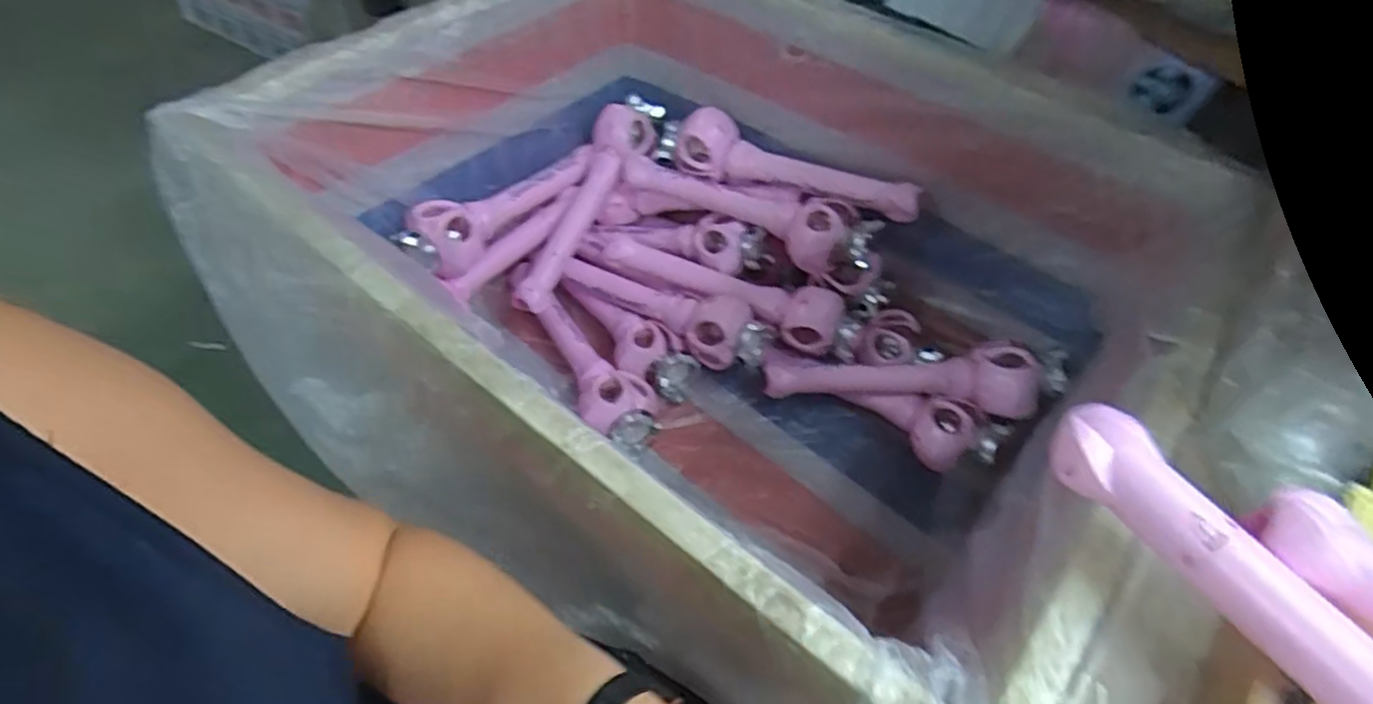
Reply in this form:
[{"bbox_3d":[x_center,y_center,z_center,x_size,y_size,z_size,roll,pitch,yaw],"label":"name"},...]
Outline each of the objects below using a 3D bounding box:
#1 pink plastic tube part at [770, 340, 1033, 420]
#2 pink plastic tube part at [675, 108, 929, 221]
[{"bbox_3d":[0.257,0.032,0.861,0.318,0.057,0.098,-2,50,15],"label":"pink plastic tube part"},{"bbox_3d":[0.136,-0.230,0.884,0.325,0.068,0.060,25,55,16],"label":"pink plastic tube part"}]

